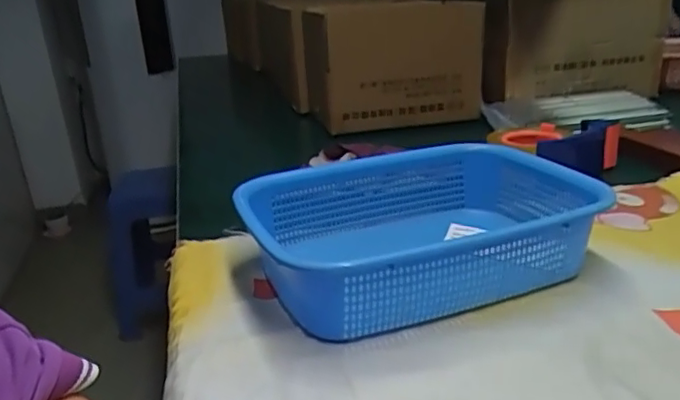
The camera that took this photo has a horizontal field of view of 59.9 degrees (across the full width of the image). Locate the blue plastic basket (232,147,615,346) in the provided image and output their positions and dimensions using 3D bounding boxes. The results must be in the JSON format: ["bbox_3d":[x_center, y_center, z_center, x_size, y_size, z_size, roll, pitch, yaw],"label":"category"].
[{"bbox_3d":[0.065,0.023,0.513,0.286,0.072,0.208,-9,21,-21],"label":"blue plastic basket"}]

